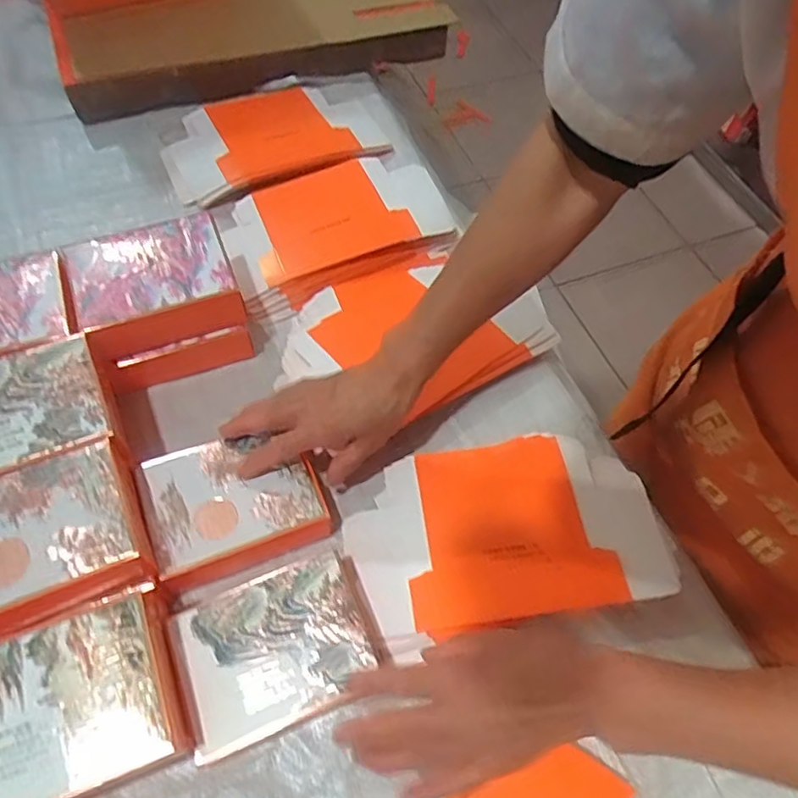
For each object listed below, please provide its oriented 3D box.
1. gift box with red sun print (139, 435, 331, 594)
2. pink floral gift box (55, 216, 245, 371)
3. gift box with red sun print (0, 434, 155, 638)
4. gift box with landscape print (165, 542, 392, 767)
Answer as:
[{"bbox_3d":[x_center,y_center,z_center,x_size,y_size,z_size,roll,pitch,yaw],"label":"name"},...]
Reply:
[{"bbox_3d":[-0.132,0.083,0.499,0.129,0.047,0.105,-18,61,-15],"label":"gift box with red sun print"},{"bbox_3d":[-0.215,-0.102,0.544,0.132,0.054,0.100,-21,62,-15],"label":"pink floral gift box"},{"bbox_3d":[-0.244,0.099,0.423,0.136,0.046,0.104,-23,63,-16],"label":"gift box with red sun print"},{"bbox_3d":[-0.081,0.179,0.442,0.133,0.060,0.098,-18,61,-15],"label":"gift box with landscape print"}]

